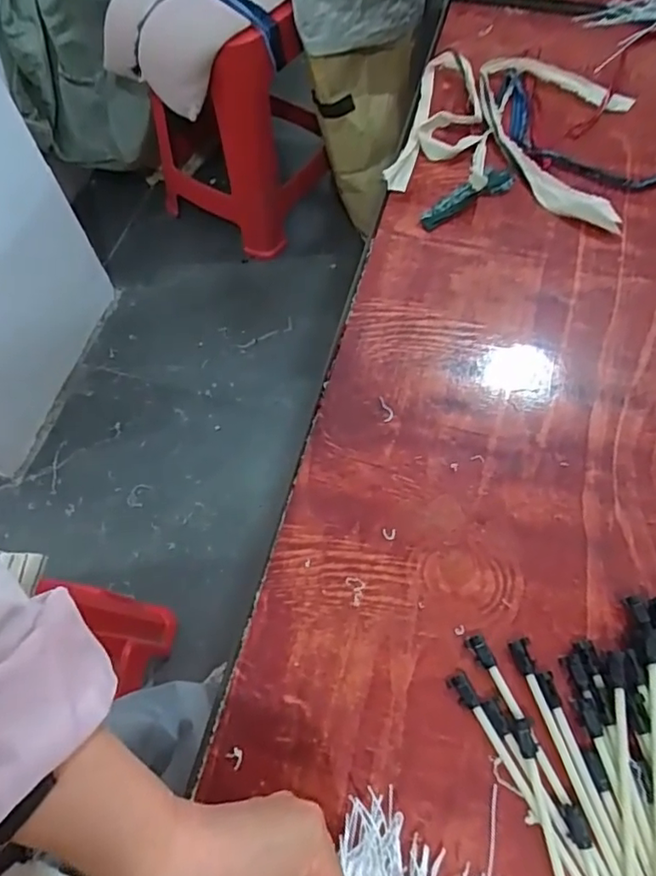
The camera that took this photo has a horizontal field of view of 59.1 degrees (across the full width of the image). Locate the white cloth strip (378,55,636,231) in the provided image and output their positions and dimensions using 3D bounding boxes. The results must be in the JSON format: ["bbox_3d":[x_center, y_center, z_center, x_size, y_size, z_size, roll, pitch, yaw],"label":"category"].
[{"bbox_3d":[0.213,-0.352,0.663,0.247,0.020,0.242,16,64,10],"label":"white cloth strip"}]

